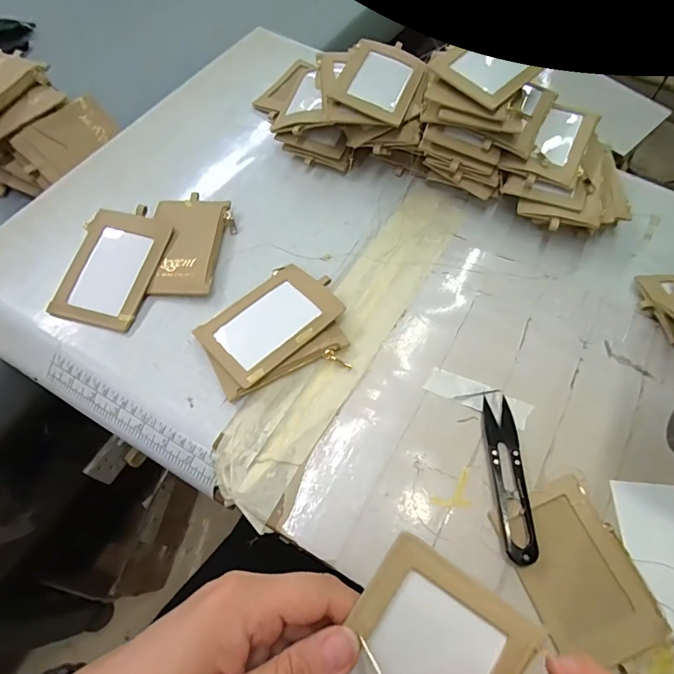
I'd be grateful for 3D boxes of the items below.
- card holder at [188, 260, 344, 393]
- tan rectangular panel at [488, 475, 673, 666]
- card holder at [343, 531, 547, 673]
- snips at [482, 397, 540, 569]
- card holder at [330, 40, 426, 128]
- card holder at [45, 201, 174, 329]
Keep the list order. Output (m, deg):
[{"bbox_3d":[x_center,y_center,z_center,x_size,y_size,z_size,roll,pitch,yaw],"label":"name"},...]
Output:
[{"bbox_3d":[-0.055,-0.015,0.366,0.111,0.007,0.074,-40,65,-19],"label":"card holder"},{"bbox_3d":[0.167,0.163,0.300,0.074,0.008,0.107,-22,63,-3],"label":"tan rectangular panel"},{"bbox_3d":[0.026,0.150,0.177,0.069,0.007,0.111,35,81,8],"label":"card holder"},{"bbox_3d":[0.131,0.105,0.325,0.025,0.012,0.119,0,63,1],"label":"snips"},{"bbox_3d":[0.043,-0.255,0.424,0.071,0.005,0.098,24,68,-1],"label":"card holder"},{"bbox_3d":[-0.202,-0.065,0.389,0.075,0.007,0.115,14,70,1],"label":"card holder"}]

